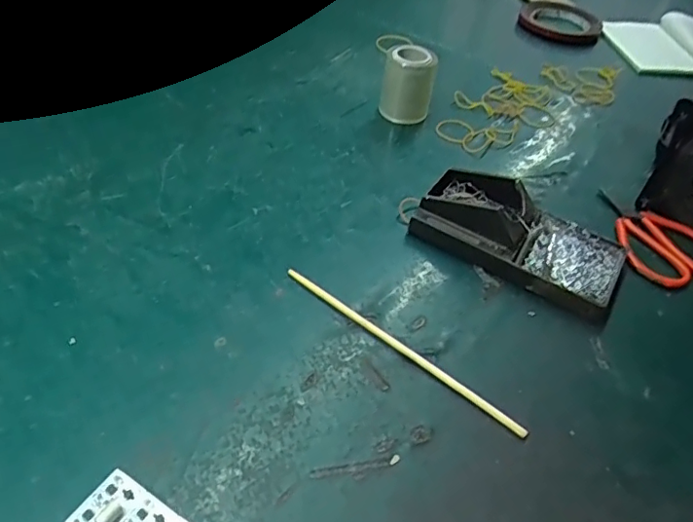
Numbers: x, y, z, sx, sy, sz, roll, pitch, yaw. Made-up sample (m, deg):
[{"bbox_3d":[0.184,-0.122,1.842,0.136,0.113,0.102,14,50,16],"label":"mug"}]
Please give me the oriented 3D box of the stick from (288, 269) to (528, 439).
[{"bbox_3d":[0.035,0.056,0.369,0.193,0.005,0.007,33,51,24],"label":"stick"}]

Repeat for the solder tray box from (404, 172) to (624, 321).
[{"bbox_3d":[0.138,-0.023,0.430,0.161,0.041,0.084,26,49,19],"label":"solder tray box"}]

